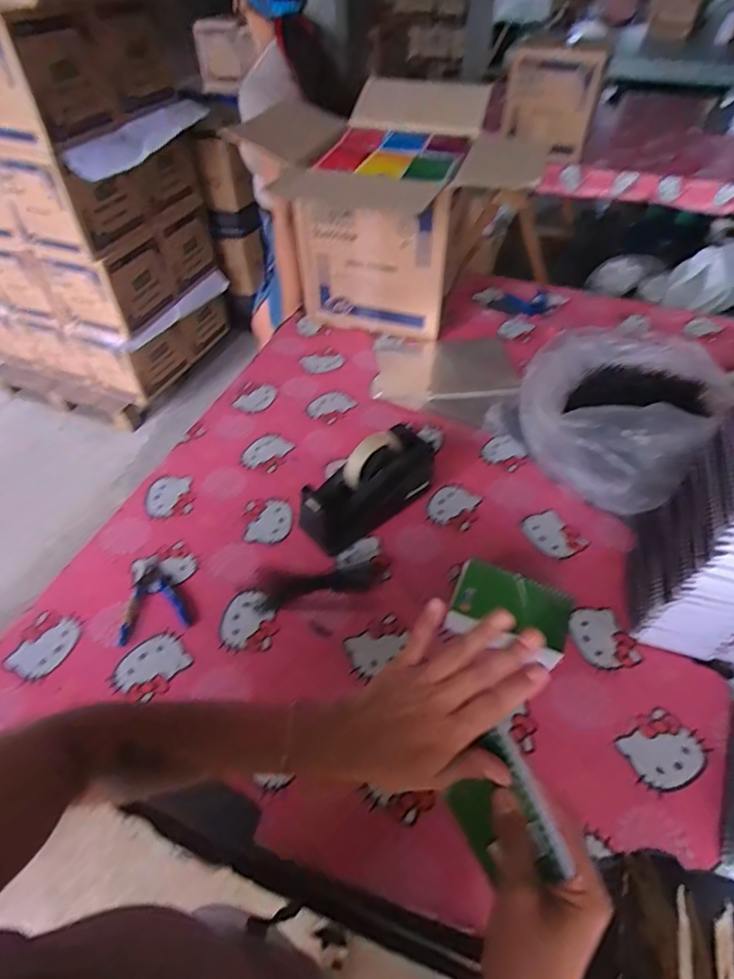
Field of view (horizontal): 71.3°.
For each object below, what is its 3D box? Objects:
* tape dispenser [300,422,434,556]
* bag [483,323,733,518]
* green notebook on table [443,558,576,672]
[{"bbox_3d":[0.001,-0.008,0.727,0.199,0.121,0.074,-32,55,-26],"label":"tape dispenser"},{"bbox_3d":[0.393,-0.144,0.815,0.328,0.154,0.285,-35,56,-28],"label":"bag"},{"bbox_3d":[0.172,0.146,0.612,0.135,0.016,0.091,19,72,19],"label":"green notebook on table"}]

